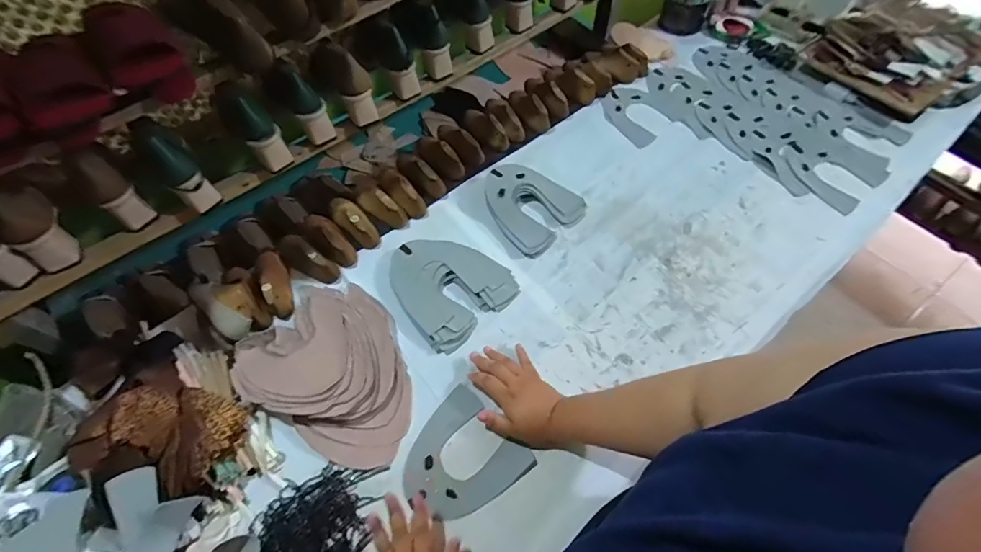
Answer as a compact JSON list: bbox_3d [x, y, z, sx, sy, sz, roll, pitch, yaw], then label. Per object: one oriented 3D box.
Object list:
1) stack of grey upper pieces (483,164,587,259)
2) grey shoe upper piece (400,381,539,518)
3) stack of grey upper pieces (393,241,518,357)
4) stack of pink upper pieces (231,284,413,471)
[{"bbox_3d":[0.074,-0.141,0.850,0.160,0.043,0.168,-40,67,-19],"label":"stack of grey upper pieces"},{"bbox_3d":[-0.044,0.261,0.642,0.154,0.009,0.152,-39,66,-22],"label":"grey shoe upper piece"},{"bbox_3d":[-0.074,0.009,0.773,0.179,0.026,0.194,-40,67,-18],"label":"stack of grey upper pieces"},{"bbox_3d":[-0.237,0.132,0.701,0.297,0.045,0.230,28,65,16],"label":"stack of pink upper pieces"}]

